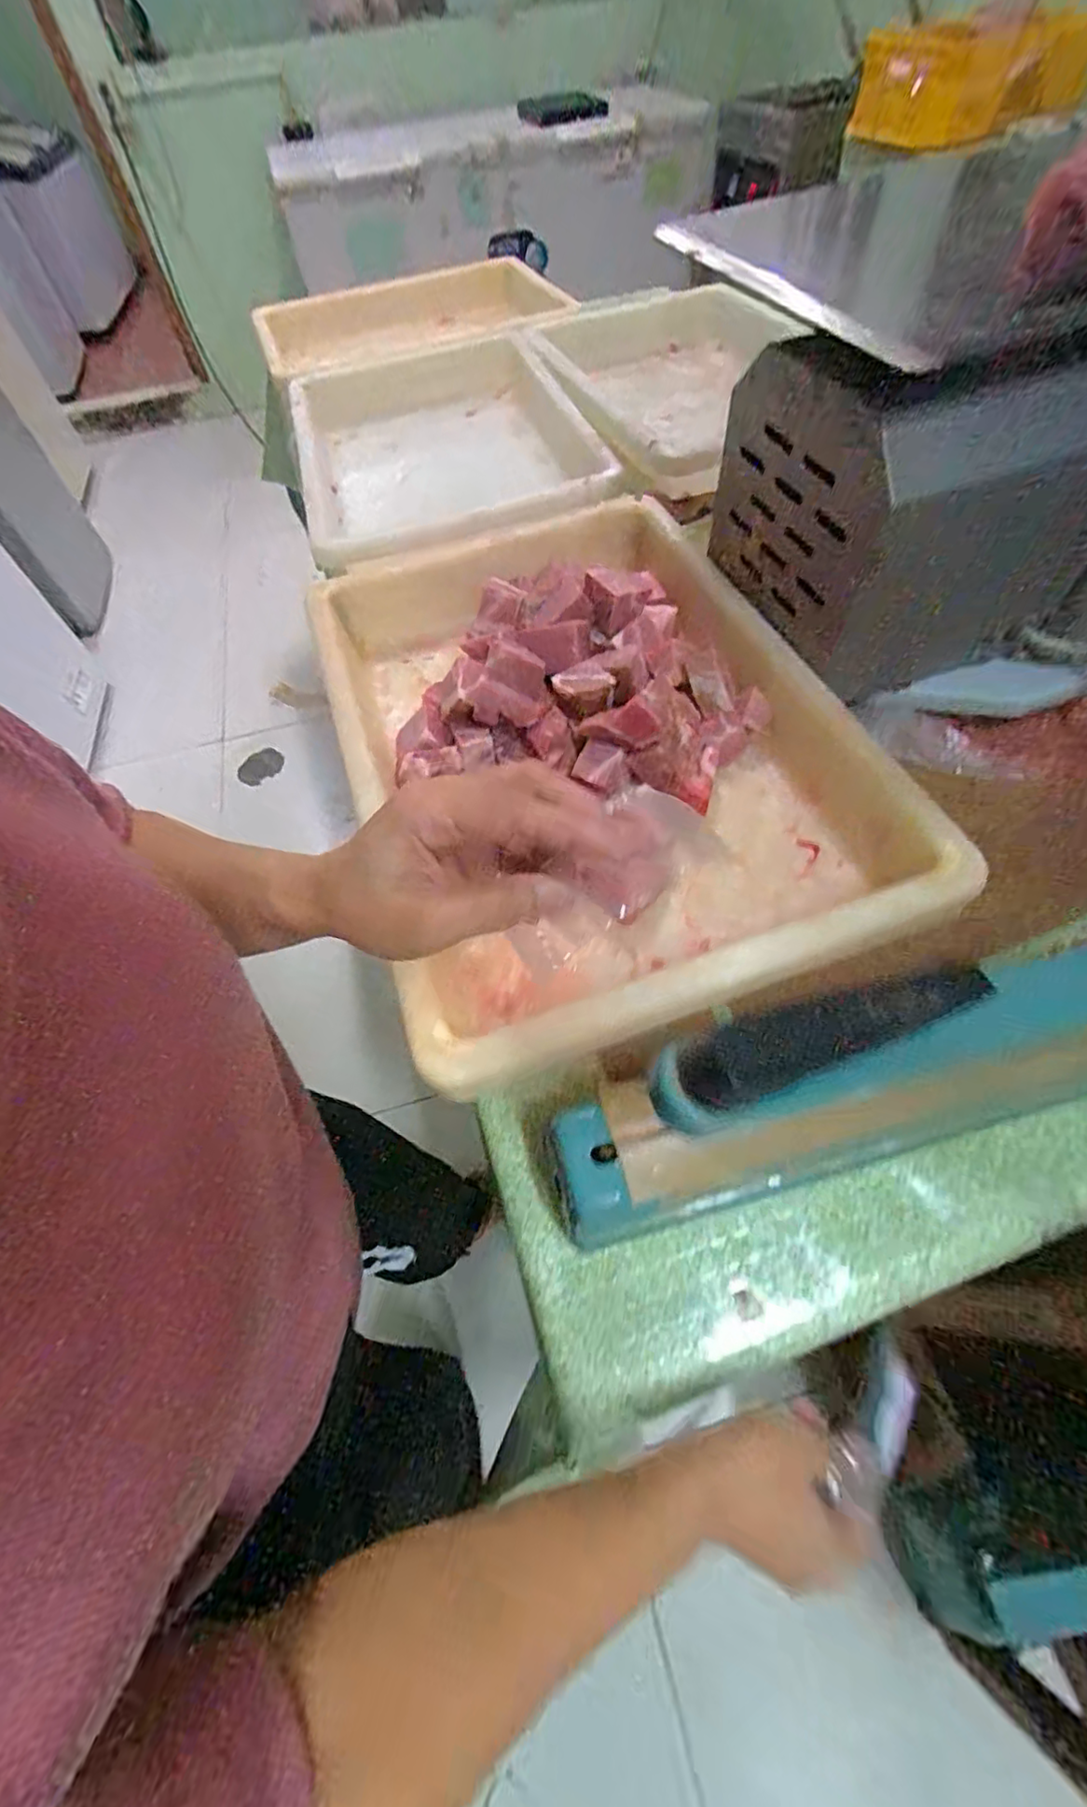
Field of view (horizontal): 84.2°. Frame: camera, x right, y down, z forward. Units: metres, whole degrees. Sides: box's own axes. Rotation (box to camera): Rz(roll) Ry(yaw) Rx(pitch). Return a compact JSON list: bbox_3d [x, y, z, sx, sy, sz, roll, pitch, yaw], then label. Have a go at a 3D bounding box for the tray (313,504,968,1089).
[{"bbox_3d":[0.034,-0.170,0.577,0.419,0.091,0.595,-17,59,-6],"label":"tray"}]

